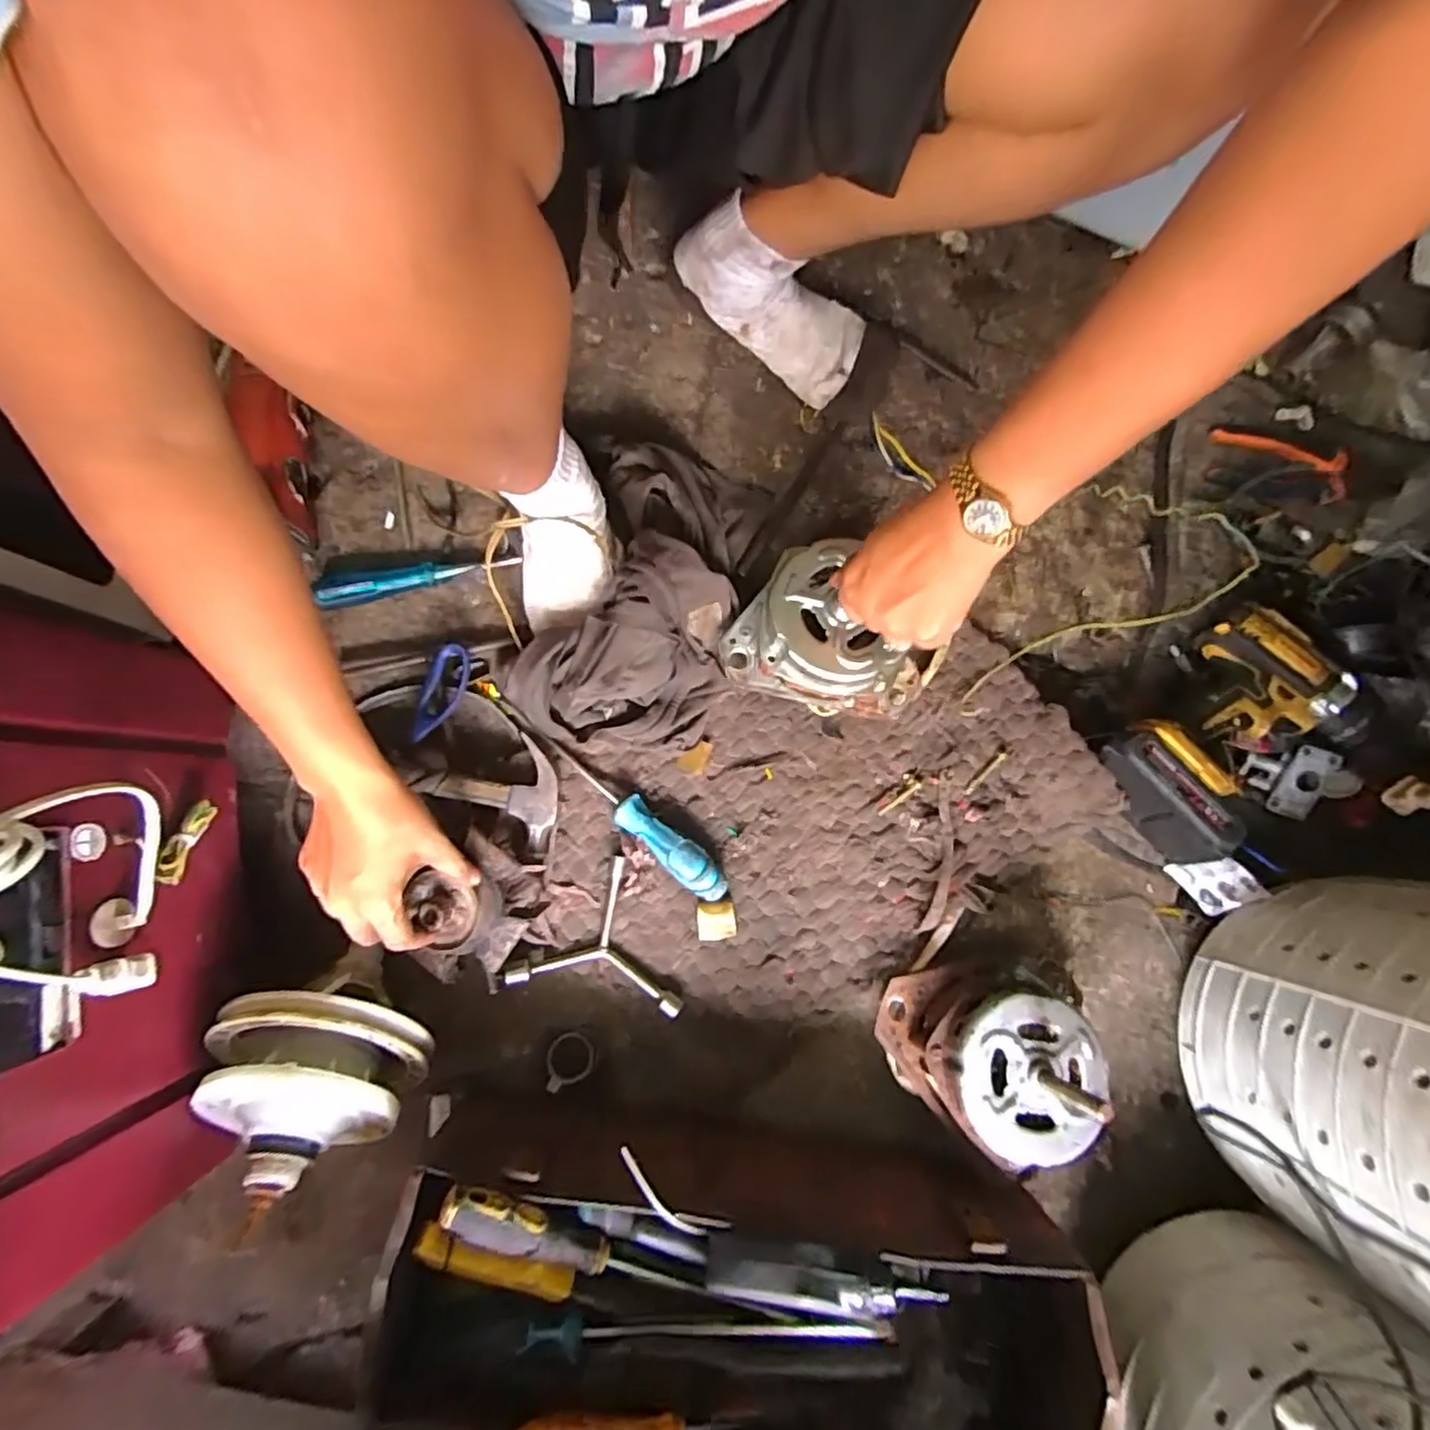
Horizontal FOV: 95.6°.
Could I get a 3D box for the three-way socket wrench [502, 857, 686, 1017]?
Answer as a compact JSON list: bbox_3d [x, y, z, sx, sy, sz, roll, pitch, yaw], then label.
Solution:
[{"bbox_3d":[-0.103,0.204,0.531,0.121,0.015,0.129,-27,82,-6],"label":"three-way socket wrench"}]

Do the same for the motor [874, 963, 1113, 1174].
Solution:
[{"bbox_3d":[0.204,0.250,0.473,0.144,0.147,0.120,10,80,0],"label":"motor"}]

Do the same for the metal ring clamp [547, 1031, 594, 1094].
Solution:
[{"bbox_3d":[-0.120,0.284,0.534,0.038,0.014,0.042,-2,75,-17],"label":"metal ring clamp"}]

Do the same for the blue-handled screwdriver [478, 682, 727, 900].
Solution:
[{"bbox_3d":[-0.098,0.057,0.548,0.272,0.029,0.029,41,82,5],"label":"blue-handled screwdriver"}]

